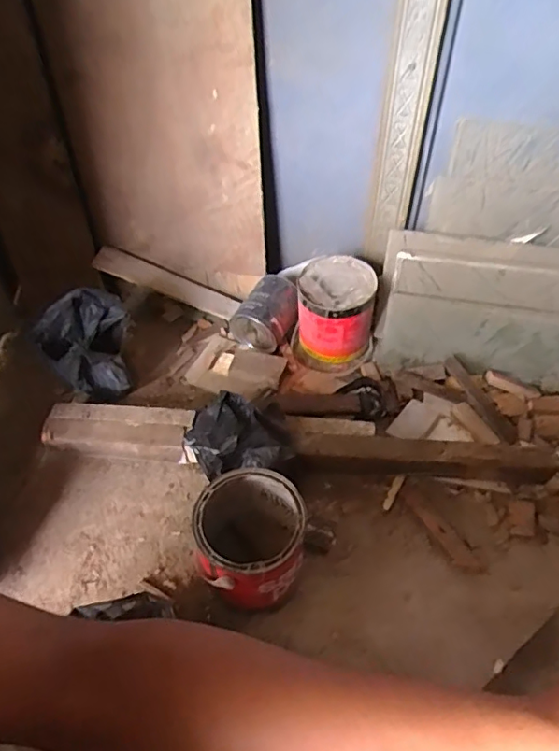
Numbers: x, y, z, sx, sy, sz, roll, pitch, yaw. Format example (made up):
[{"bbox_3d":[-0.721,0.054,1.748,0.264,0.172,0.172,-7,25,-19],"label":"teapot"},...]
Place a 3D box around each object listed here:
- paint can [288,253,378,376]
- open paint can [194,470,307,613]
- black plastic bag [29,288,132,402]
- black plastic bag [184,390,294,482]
[{"bbox_3d":[0.113,-0.124,1.083,0.160,0.159,0.186,9,49,7],"label":"paint can"},{"bbox_3d":[-0.040,0.240,0.780,0.139,0.163,0.151,0,49,0],"label":"open paint can"},{"bbox_3d":[-0.329,-0.037,0.976,0.133,0.214,0.126,20,52,17],"label":"black plastic bag"},{"bbox_3d":[-0.065,0.088,0.868,0.159,0.073,0.120,-6,49,-6],"label":"black plastic bag"}]

